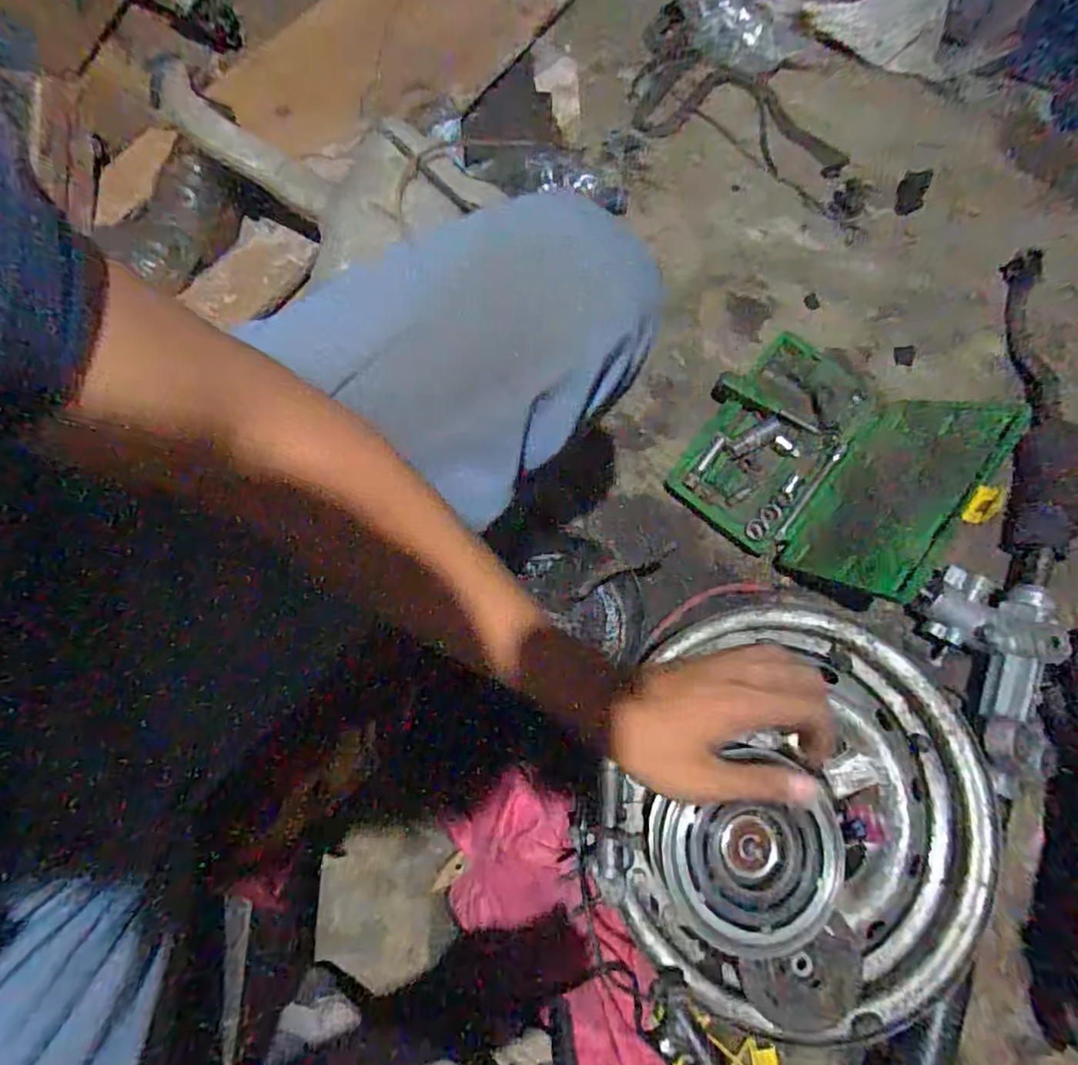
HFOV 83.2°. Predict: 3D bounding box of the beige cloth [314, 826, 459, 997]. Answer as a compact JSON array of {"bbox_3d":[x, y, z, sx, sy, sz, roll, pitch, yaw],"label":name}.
[{"bbox_3d":[-0.168,0.406,0.662,0.148,0.022,0.151,-6,75,-3],"label":"beige cloth"}]

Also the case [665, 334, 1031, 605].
[{"bbox_3d":[0.371,-0.100,0.746,0.330,0.104,0.296,28,76,6],"label":"case"}]

